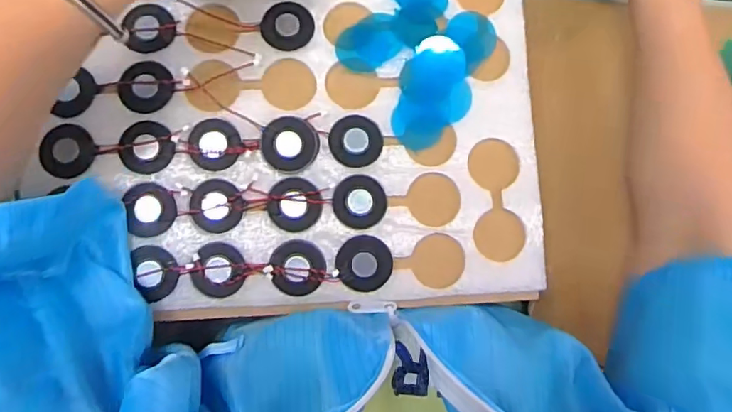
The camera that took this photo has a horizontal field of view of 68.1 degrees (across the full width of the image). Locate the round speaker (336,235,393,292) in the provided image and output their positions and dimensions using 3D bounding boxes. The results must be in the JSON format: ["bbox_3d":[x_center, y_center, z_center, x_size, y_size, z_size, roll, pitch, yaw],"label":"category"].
[{"bbox_3d":[-0.001,0.036,0.339,0.034,0.007,0.034,1,82,-4],"label":"round speaker"}]

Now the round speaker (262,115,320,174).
[{"bbox_3d":[-0.047,-0.039,0.339,0.034,0.010,0.033,1,82,-4],"label":"round speaker"}]

